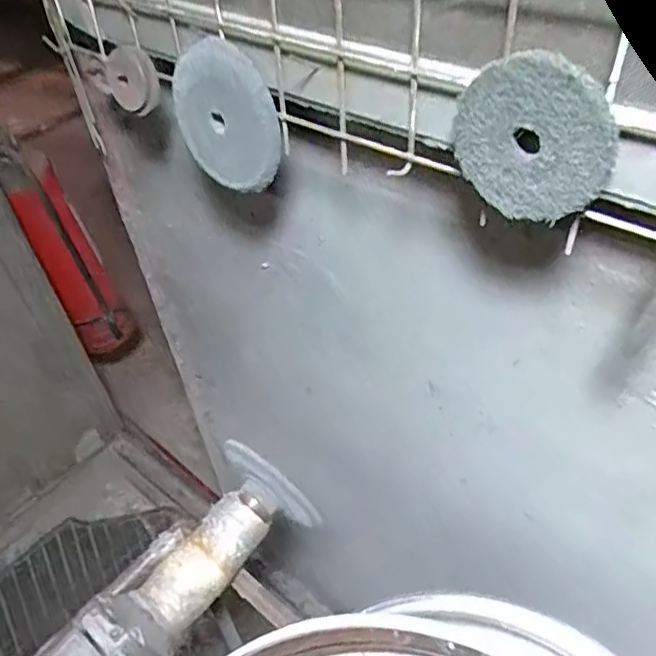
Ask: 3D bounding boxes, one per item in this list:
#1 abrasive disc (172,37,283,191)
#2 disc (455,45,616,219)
[{"bbox_3d":[-0.078,-0.163,0.484,0.105,0.112,0.019,33,45,18],"label":"abrasive disc"},{"bbox_3d":[0.107,-0.099,0.326,0.083,0.084,0.012,23,51,26],"label":"disc"}]

